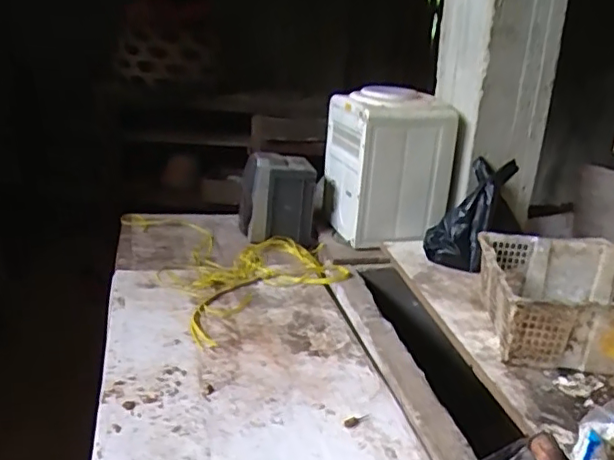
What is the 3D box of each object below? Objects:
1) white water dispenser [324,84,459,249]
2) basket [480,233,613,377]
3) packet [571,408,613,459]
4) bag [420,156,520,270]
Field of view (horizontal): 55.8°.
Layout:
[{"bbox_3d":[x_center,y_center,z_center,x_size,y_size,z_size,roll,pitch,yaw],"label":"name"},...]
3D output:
[{"bbox_3d":[0.252,-0.214,1.828,0.325,0.418,0.306,-2,22,-13],"label":"white water dispenser"},{"bbox_3d":[0.634,0.164,1.284,0.469,0.171,0.334,3,20,4],"label":"basket"},{"bbox_3d":[0.465,0.335,0.937,0.060,0.060,0.127,18,38,37],"label":"packet"},{"bbox_3d":[0.459,-0.052,1.607,0.175,0.345,0.097,22,-14,43],"label":"bag"}]

